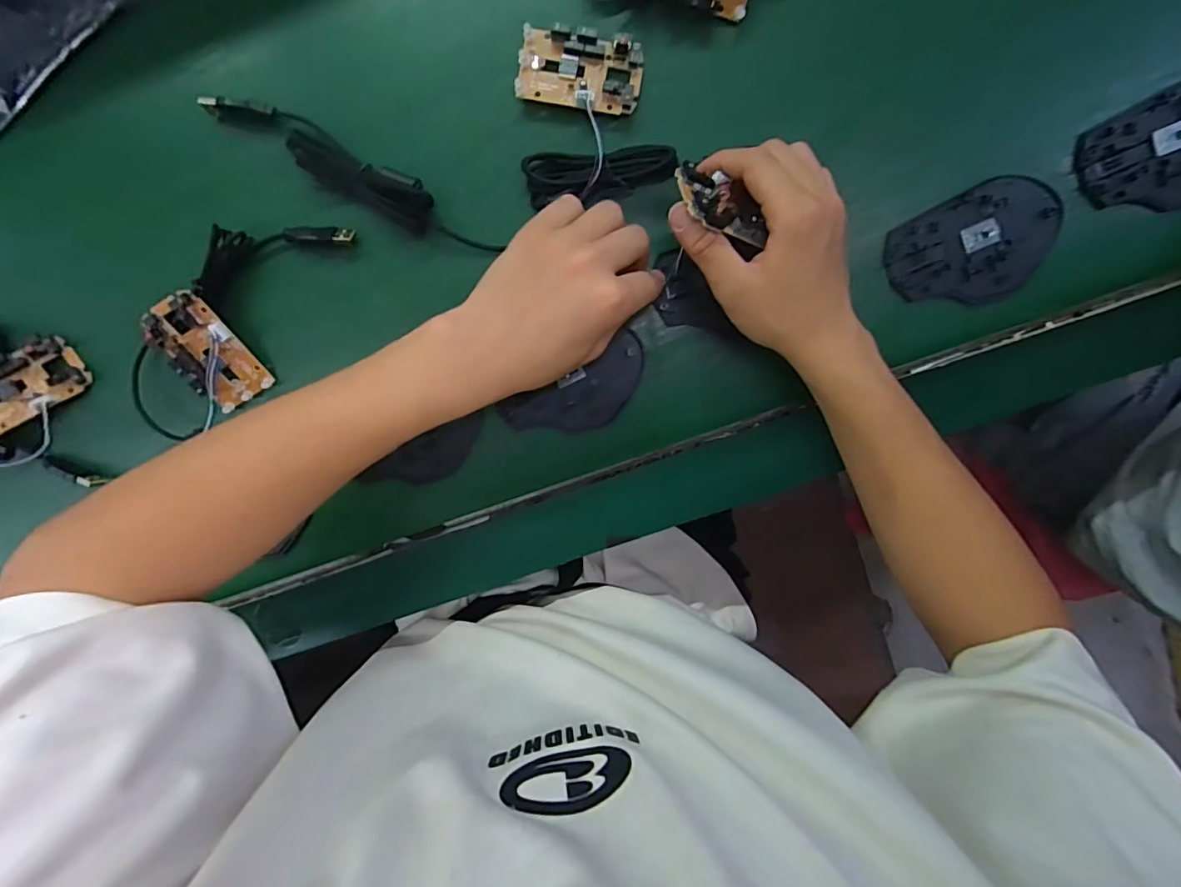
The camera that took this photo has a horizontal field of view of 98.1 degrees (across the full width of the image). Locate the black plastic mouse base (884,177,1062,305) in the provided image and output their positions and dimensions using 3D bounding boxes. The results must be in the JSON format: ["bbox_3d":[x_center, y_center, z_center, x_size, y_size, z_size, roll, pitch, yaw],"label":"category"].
[{"bbox_3d":[0.261,-0.132,0.344,0.111,0.009,0.073,-26,98,6],"label":"black plastic mouse base"}]

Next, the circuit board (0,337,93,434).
[{"bbox_3d":[-0.408,-0.041,0.368,0.077,0.015,0.043,-34,97,-9],"label":"circuit board"}]

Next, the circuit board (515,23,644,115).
[{"bbox_3d":[-0.007,-0.242,0.334,0.079,0.017,0.045,11,100,0],"label":"circuit board"}]

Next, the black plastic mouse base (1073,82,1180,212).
[{"bbox_3d":[0.384,-0.193,0.338,0.119,0.009,0.074,-26,98,6],"label":"black plastic mouse base"}]

